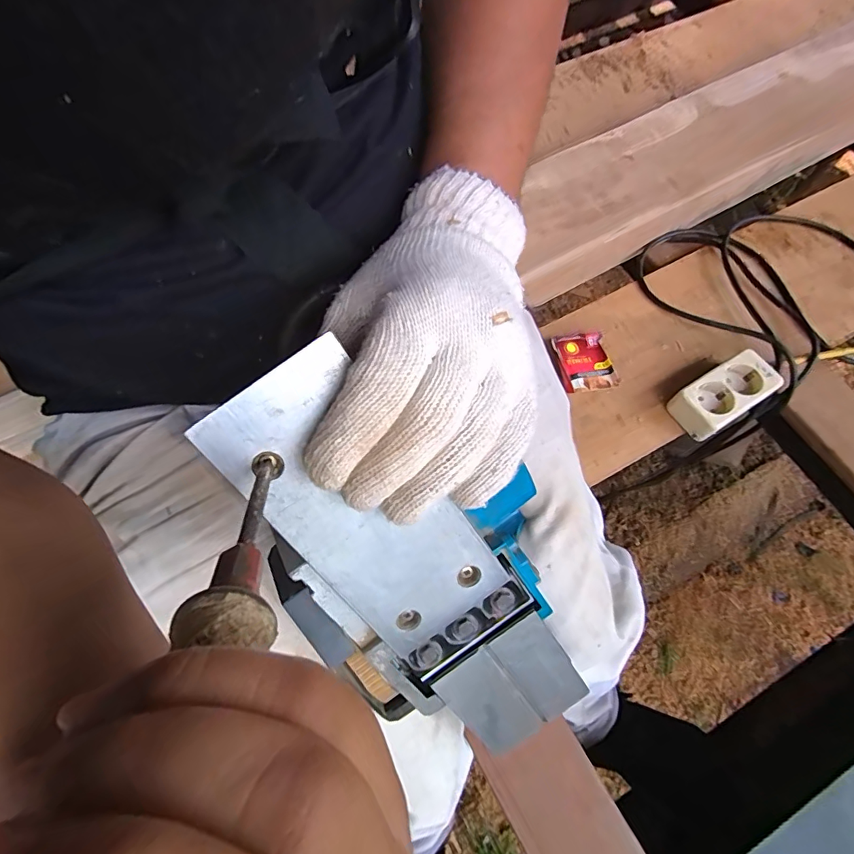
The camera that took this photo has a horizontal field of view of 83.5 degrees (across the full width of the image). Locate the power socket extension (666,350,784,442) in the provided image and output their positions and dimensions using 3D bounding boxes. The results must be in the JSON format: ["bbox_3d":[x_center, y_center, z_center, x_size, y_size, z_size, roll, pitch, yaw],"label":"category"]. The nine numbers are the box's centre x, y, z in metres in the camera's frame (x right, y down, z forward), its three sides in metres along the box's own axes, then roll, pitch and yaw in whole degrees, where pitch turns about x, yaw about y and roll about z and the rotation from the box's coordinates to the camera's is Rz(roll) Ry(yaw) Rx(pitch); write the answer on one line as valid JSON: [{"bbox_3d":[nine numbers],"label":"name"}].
[{"bbox_3d":[0.325,-0.035,0.527,0.111,0.046,0.056,-31,72,-11],"label":"power socket extension"}]

